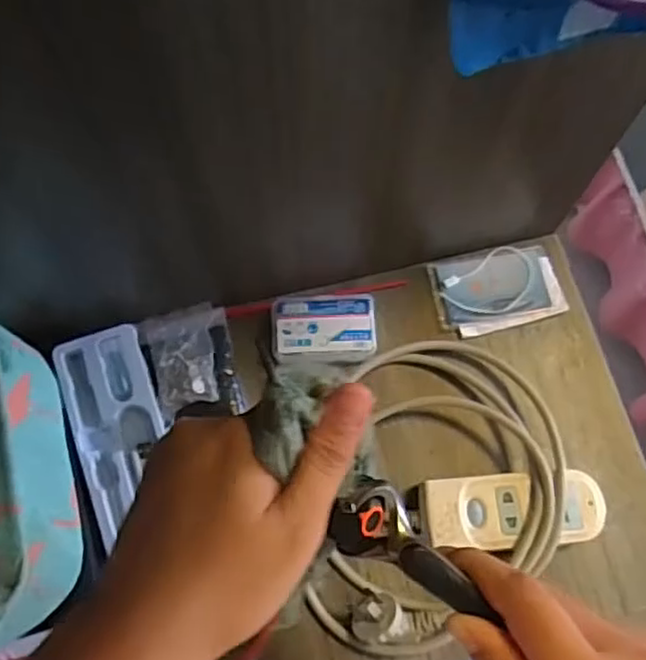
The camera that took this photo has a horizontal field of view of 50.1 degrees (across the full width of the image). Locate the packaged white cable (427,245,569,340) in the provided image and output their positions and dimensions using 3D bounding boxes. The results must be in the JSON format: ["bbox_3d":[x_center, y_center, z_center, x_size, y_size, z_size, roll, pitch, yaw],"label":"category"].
[{"bbox_3d":[0.142,-0.034,0.567,0.100,0.014,0.068,-12,72,-5],"label":"packaged white cable"}]

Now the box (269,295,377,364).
[{"bbox_3d":[0.001,0.001,0.546,0.079,0.023,0.054,-1,72,-2],"label":"box"}]

